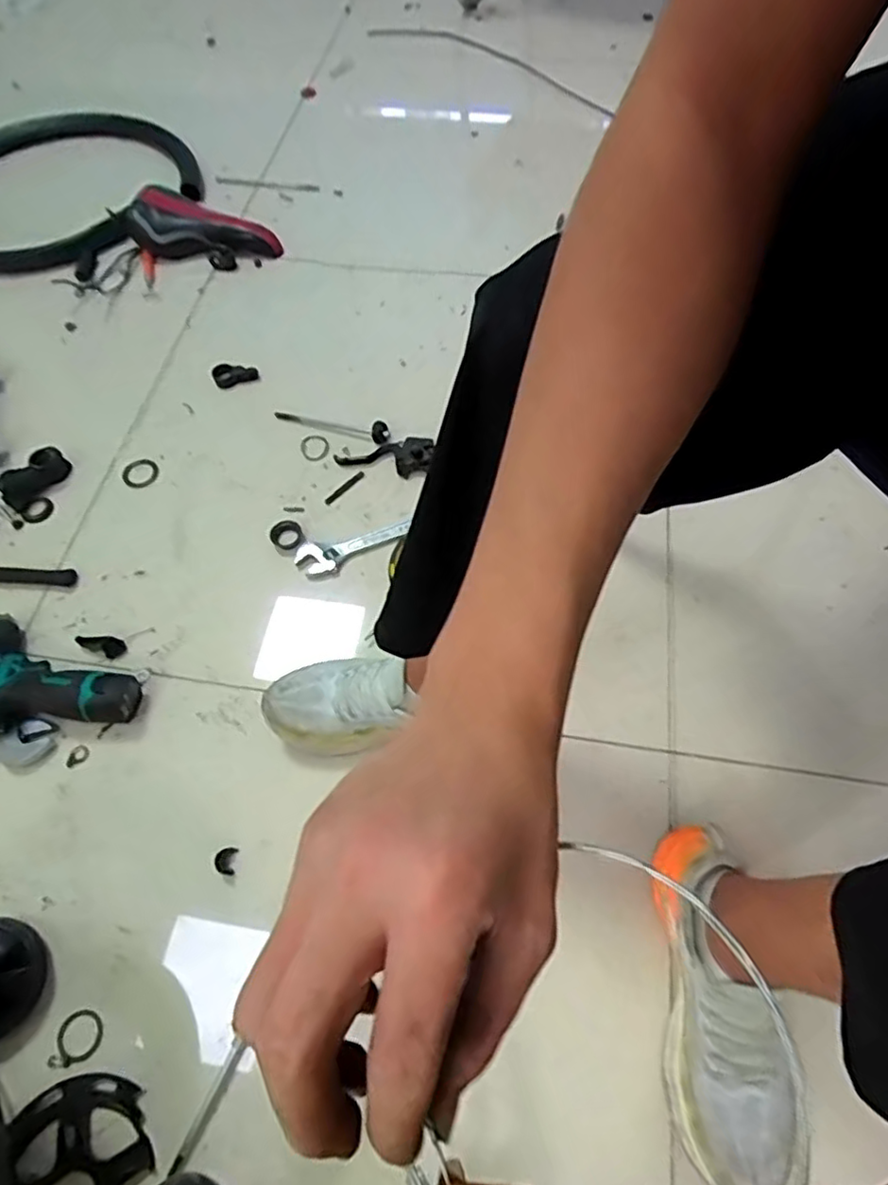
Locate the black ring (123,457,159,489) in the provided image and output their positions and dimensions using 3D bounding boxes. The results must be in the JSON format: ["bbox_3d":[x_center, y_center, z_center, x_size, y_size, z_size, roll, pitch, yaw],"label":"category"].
[{"bbox_3d":[-0.431,-0.169,0.894,0.051,0.009,0.050,0,62,0],"label":"black ring"}]

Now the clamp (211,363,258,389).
[{"bbox_3d":[-0.333,-0.349,0.998,0.067,0.017,0.043,-19,63,-10],"label":"clamp"}]

